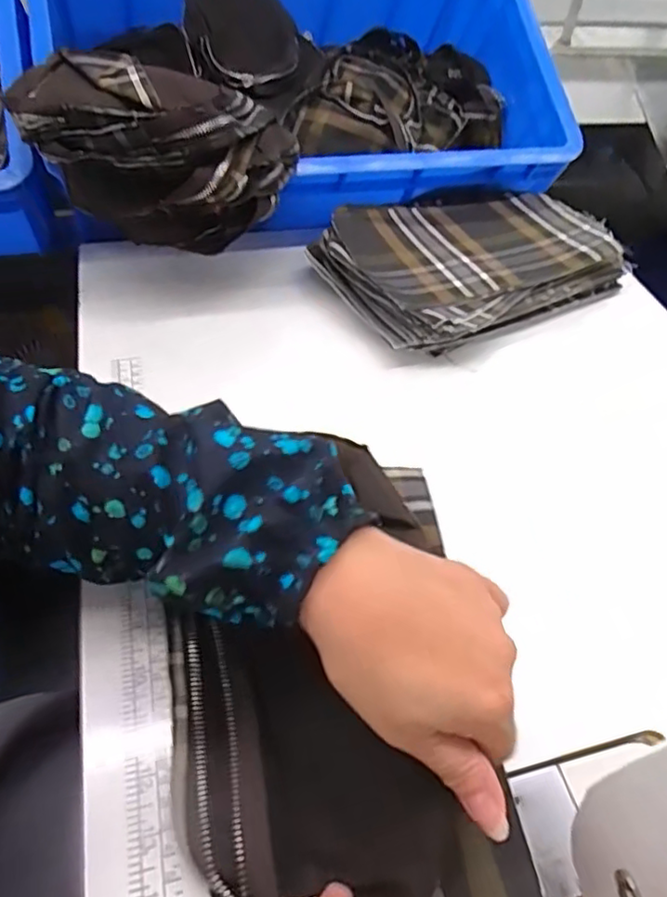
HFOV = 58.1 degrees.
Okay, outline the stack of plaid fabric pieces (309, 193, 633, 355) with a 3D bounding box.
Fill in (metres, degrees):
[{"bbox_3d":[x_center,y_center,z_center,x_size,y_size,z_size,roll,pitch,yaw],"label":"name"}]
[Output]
[{"bbox_3d":[0.126,-0.181,0.570,0.256,0.040,0.176,-22,55,-23],"label":"stack of plaid fabric pieces"}]

